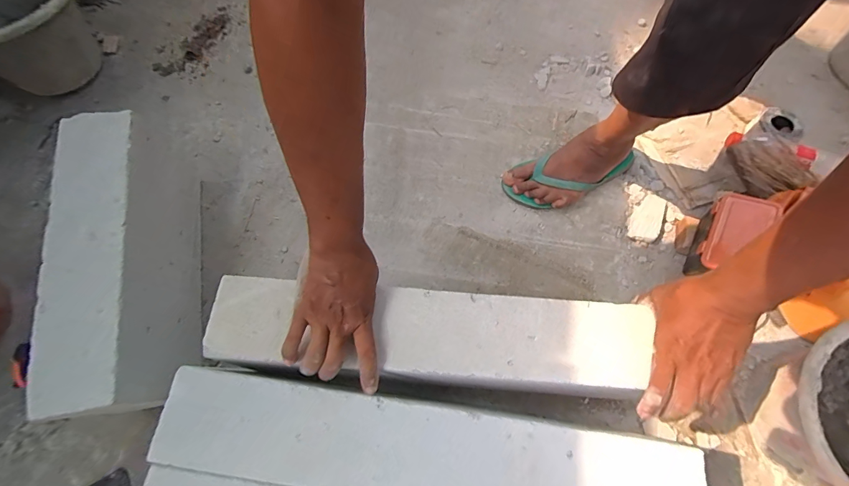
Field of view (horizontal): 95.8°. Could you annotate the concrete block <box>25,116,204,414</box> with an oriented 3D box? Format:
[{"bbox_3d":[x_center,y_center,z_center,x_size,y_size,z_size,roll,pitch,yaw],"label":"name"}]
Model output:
[{"bbox_3d":[-0.434,0.034,0.580,0.097,0.214,0.397,-10,71,-4],"label":"concrete block"}]

